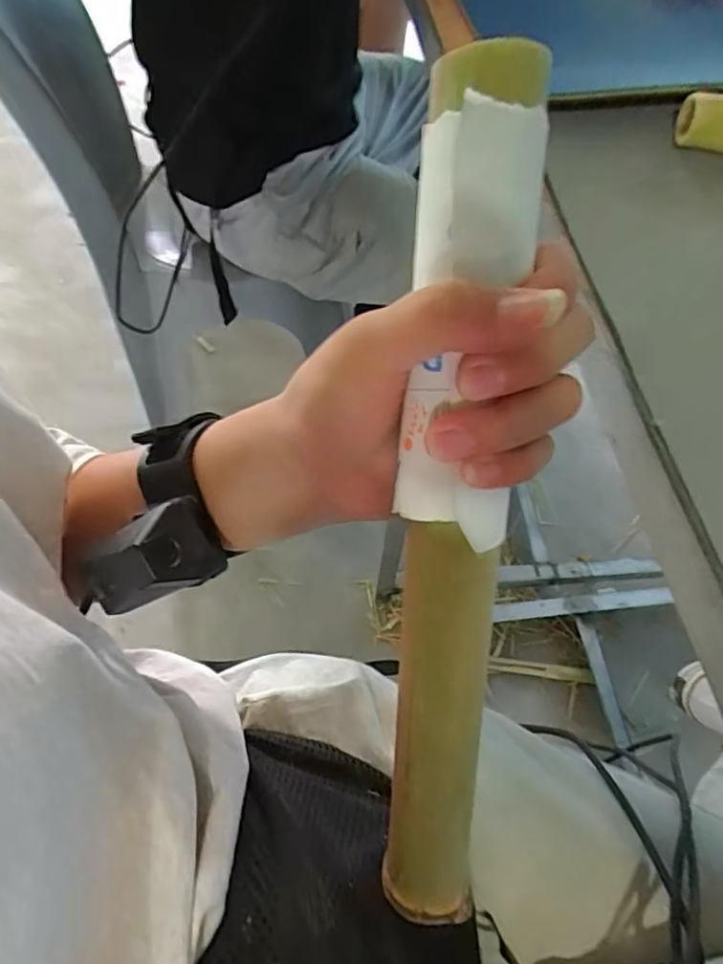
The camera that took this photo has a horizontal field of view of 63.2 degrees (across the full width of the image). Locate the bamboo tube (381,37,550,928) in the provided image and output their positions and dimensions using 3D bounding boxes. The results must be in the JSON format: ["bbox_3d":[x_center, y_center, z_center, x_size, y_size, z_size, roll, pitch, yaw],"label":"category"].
[{"bbox_3d":[0.032,0.027,0.212,0.037,0.317,0.028,2,15,0],"label":"bamboo tube"}]

